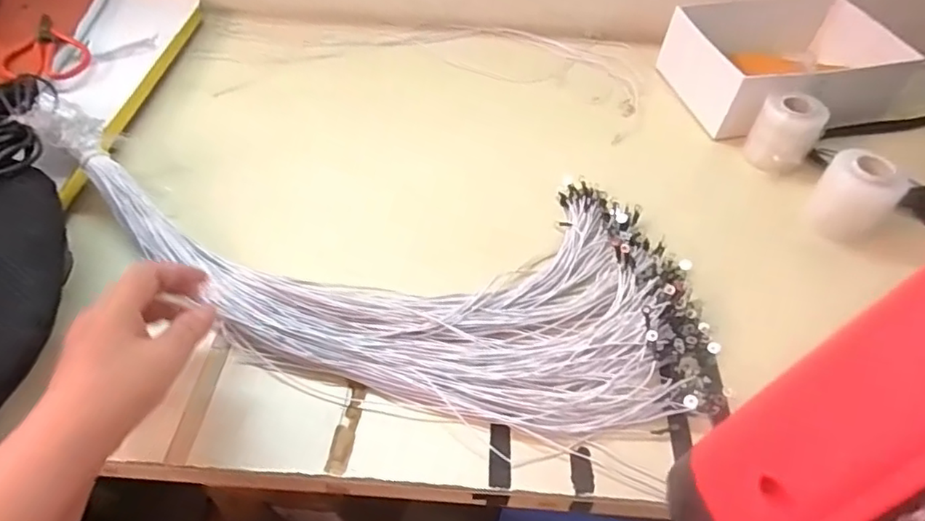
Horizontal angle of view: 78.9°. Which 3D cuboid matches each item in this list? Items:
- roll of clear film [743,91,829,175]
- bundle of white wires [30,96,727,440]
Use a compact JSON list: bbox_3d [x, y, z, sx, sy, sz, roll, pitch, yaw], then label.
[{"bbox_3d":[0.330,-0.128,0.580,0.063,0.066,0.062,30,55,20],"label":"roll of clear film"},{"bbox_3d":[-0.089,-0.034,0.459,0.593,0.082,0.246,13,51,7],"label":"bundle of white wires"}]

